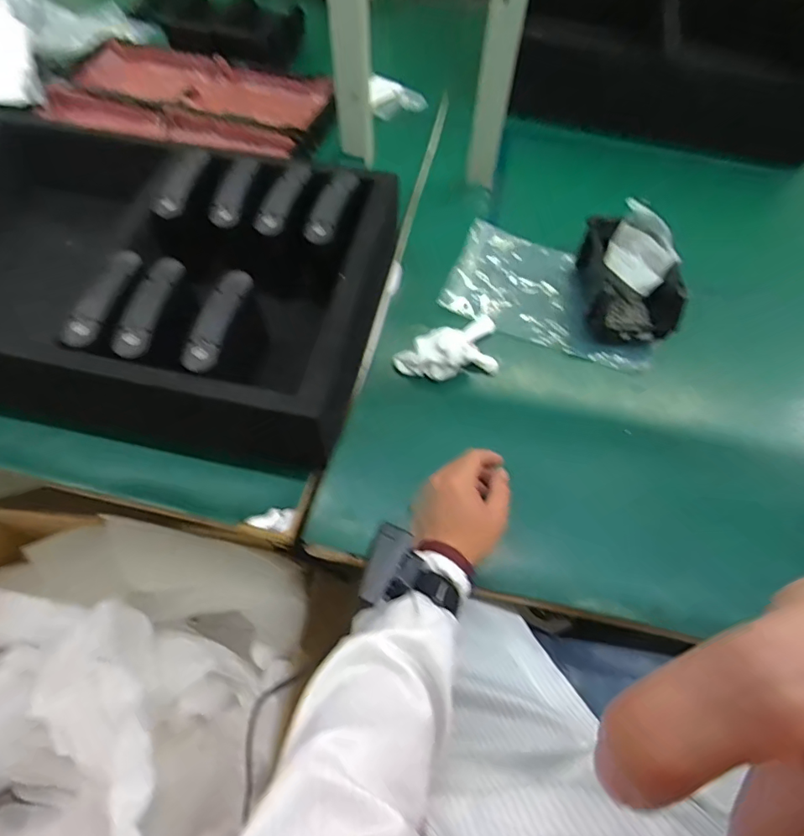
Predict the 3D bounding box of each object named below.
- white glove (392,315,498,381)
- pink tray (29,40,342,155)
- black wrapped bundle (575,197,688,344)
[{"bbox_3d":[0.063,-0.081,0.613,0.142,0.048,0.077,-20,63,-13],"label":"white glove"},{"bbox_3d":[-0.372,-0.558,0.875,0.502,0.043,0.266,15,61,7],"label":"pink tray"},{"bbox_3d":[0.285,-0.181,0.640,0.101,0.104,0.166,1,60,-1],"label":"black wrapped bundle"}]

